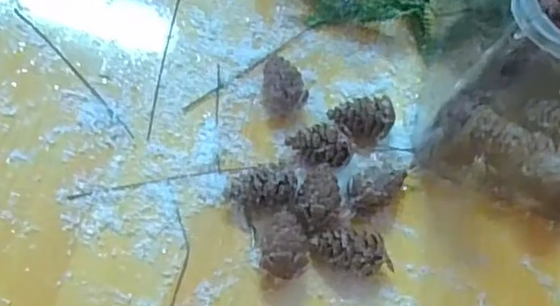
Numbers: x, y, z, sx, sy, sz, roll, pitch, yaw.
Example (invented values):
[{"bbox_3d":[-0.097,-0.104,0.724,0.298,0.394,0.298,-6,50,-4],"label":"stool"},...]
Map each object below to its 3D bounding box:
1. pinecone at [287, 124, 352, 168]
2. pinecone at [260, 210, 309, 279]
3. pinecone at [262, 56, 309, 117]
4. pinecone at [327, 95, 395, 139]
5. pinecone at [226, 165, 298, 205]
[{"bbox_3d":[0.020,-0.003,0.310,0.032,0.020,0.017,0,63,-3],"label":"pinecone"},{"bbox_3d":[0.002,0.045,0.284,0.021,0.023,0.032,4,63,-1],"label":"pinecone"},{"bbox_3d":[0.001,-0.035,0.324,0.021,0.021,0.031,-13,64,-10],"label":"pinecone"},{"bbox_3d":[0.046,-0.017,0.328,0.034,0.022,0.021,-14,64,-10],"label":"pinecone"},{"bbox_3d":[-0.009,0.018,0.295,0.034,0.017,0.018,-3,63,-5],"label":"pinecone"}]

